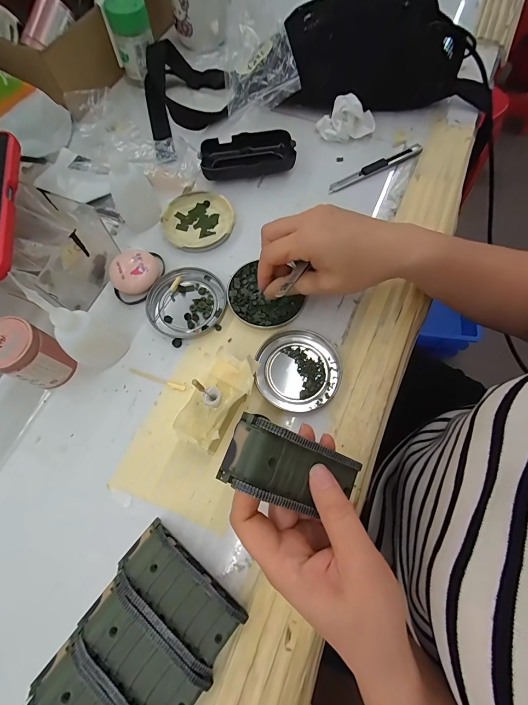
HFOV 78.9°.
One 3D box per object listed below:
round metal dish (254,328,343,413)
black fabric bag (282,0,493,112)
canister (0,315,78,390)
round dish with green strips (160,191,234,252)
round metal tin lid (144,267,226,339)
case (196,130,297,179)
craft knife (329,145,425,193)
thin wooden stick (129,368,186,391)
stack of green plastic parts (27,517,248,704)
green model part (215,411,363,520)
[{"bbox_3d":[0.032,0.017,0.304,0.078,0.012,0.075,-1,69,2],"label":"round metal dish"},{"bbox_3d":[0.161,-0.376,0.397,0.256,0.096,0.112,7,69,4],"label":"black fabric bag"},{"bbox_3d":[-0.202,0.003,0.281,0.043,0.065,0.043,24,72,11],"label":"canister"},{"bbox_3d":[-0.075,-0.148,0.364,0.077,0.013,0.080,-1,69,2],"label":"round dish with green strips"},{"bbox_3d":[-0.080,-0.052,0.328,0.079,0.008,0.073,-1,69,2],"label":"round metal tin lid"},{"bbox_3d":[-0.020,-0.236,0.385,0.108,0.025,0.051,-9,69,-2],"label":"case"},{"bbox_3d":[0.136,-0.223,0.388,0.130,0.009,0.015,-29,71,-9],"label":"craft knife"},{"bbox_3d":[-0.102,0.025,0.303,0.058,0.004,0.006,17,70,8],"label":"thin wooden stick"},{"bbox_3d":[-0.089,0.211,0.224,0.097,0.018,0.132,35,74,14],"label":"stack of green plastic parts"},{"bbox_3d":[0.018,0.075,0.205,0.088,0.022,0.044,28,74,-15],"label":"green model part"}]

